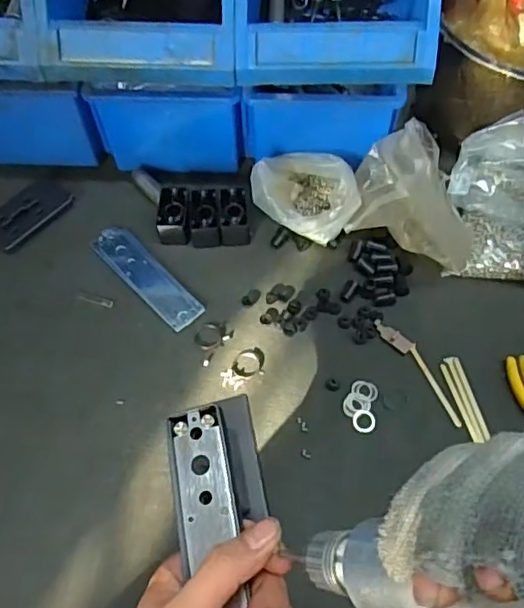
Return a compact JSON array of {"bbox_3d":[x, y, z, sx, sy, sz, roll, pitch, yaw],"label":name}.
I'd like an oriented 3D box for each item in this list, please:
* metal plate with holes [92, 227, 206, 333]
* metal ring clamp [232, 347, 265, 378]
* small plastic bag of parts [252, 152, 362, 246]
[{"bbox_3d":[-0.113,-0.028,0.569,0.038,0.004,0.138,-40,67,-17],"label":"metal plate with holes"},{"bbox_3d":[-0.012,0.052,0.522,0.029,0.004,0.028,-4,62,0],"label":"metal ring clamp"},{"bbox_3d":[0.044,-0.112,0.584,0.106,0.044,0.092,14,63,10],"label":"small plastic bag of parts"}]

